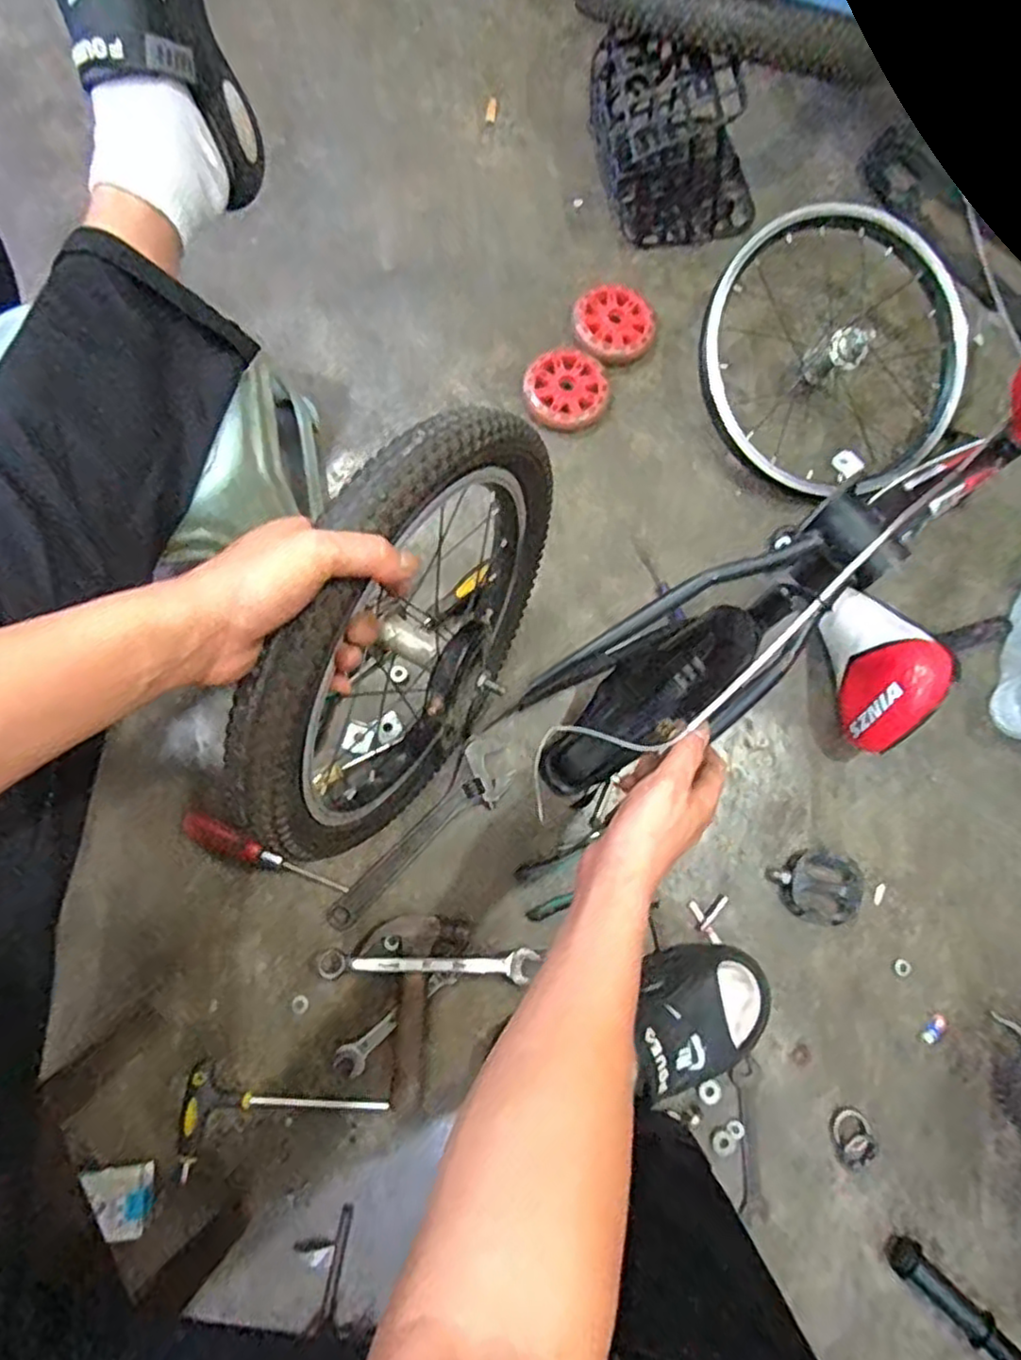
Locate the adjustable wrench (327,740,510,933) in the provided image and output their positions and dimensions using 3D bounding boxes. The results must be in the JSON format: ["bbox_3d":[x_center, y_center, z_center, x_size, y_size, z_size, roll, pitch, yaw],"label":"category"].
[{"bbox_3d":[-0.089,0.169,0.720,0.057,0.012,0.242,40,80,5],"label":"adjustable wrench"}]

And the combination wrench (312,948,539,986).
[{"bbox_3d":[-0.079,0.280,0.679,0.213,0.010,0.032,6,79,-9],"label":"combination wrench"}]

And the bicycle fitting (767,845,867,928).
[{"bbox_3d":[0.328,0.220,0.726,0.086,0.025,0.080,0,79,-2],"label":"bicycle fitting"}]

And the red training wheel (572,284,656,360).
[{"bbox_3d":[0.128,-0.436,0.847,0.095,0.026,0.095,0,79,-2],"label":"red training wheel"}]

